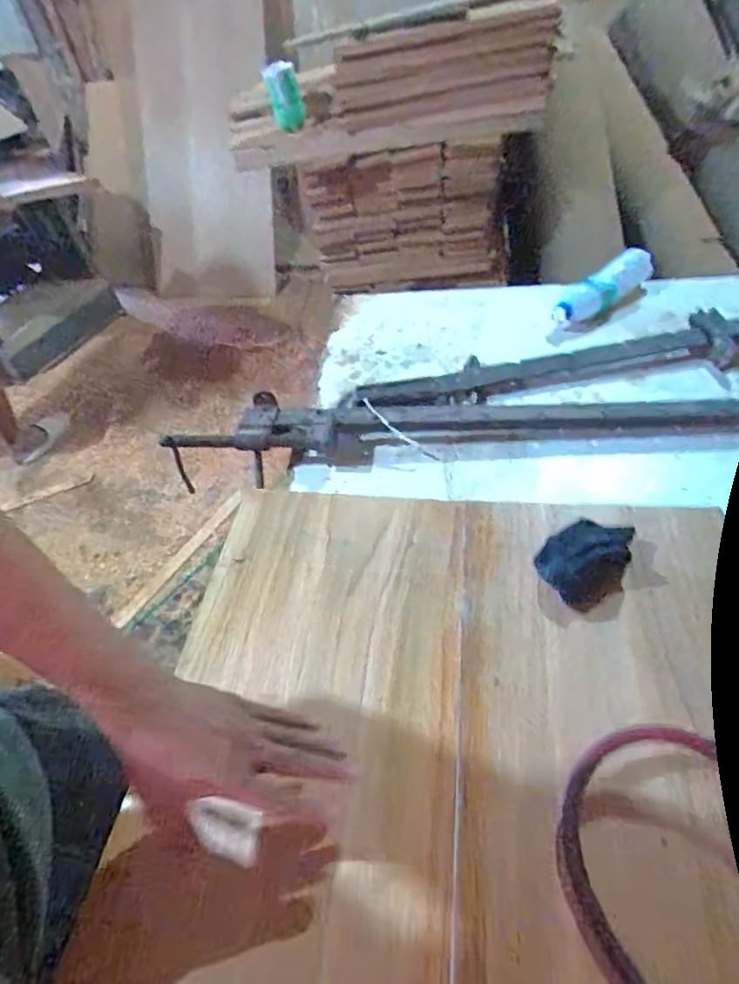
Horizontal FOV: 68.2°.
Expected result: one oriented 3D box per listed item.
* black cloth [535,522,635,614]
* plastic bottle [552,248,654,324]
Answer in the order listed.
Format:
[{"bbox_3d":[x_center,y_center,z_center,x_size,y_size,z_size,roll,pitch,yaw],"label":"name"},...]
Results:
[{"bbox_3d":[0.230,0.073,0.580,0.101,0.028,0.080,-37,52,-25],"label":"black cloth"},{"bbox_3d":[0.411,-0.359,0.955,0.226,0.060,0.063,-37,53,-23],"label":"plastic bottle"}]

